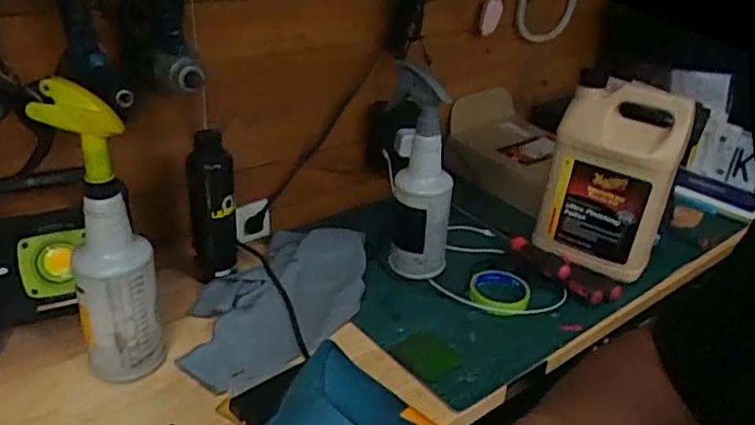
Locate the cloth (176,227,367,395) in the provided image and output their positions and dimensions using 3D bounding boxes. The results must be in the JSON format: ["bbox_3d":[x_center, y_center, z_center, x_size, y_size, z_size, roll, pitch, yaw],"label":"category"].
[{"bbox_3d":[-0.134,0.115,0.862,0.185,0.042,0.347,18,32,23],"label":"cloth"}]

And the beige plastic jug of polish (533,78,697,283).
[{"bbox_3d":[0.350,-0.051,0.934,0.173,0.260,0.110,18,32,23],"label":"beige plastic jug of polish"}]

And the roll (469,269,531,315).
[{"bbox_3d":[0.180,0.115,0.909,0.085,0.020,0.090,3,29,-2],"label":"roll"}]

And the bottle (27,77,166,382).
[{"bbox_3d":[-0.289,0.033,0.664,0.084,0.328,0.075,-20,37,-37],"label":"bottle"}]

